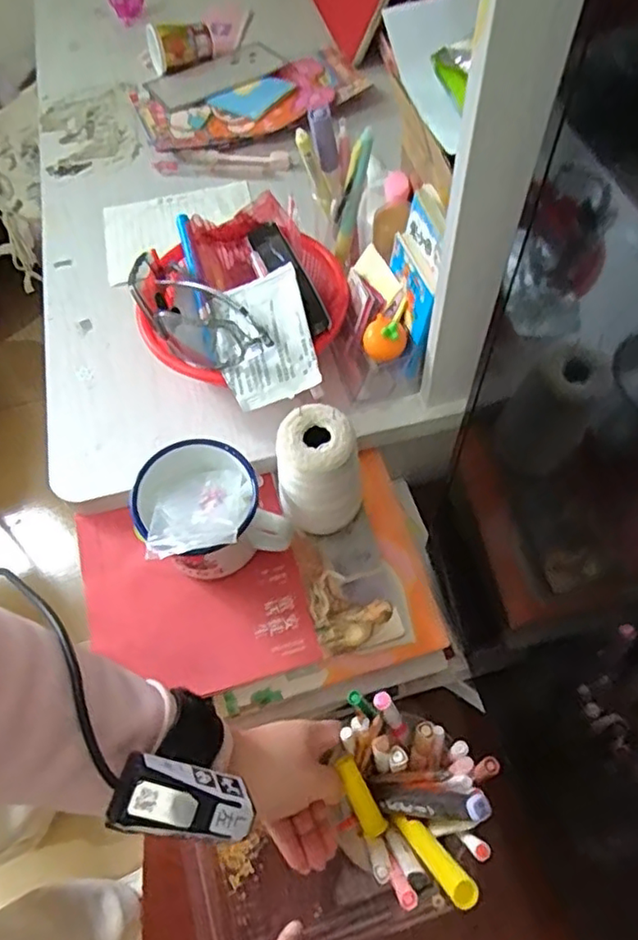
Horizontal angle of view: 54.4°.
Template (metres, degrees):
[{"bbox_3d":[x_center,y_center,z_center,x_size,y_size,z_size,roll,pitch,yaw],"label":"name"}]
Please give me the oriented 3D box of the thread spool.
[{"bbox_3d":[0.000,0.003,0.452,0.062,0.107,0.053,-5,61,1],"label":"thread spool"}]

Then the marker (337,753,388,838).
[{"bbox_3d":[0.029,0.233,0.444,0.017,0.020,0.056,-26,80,-10],"label":"marker"}]

